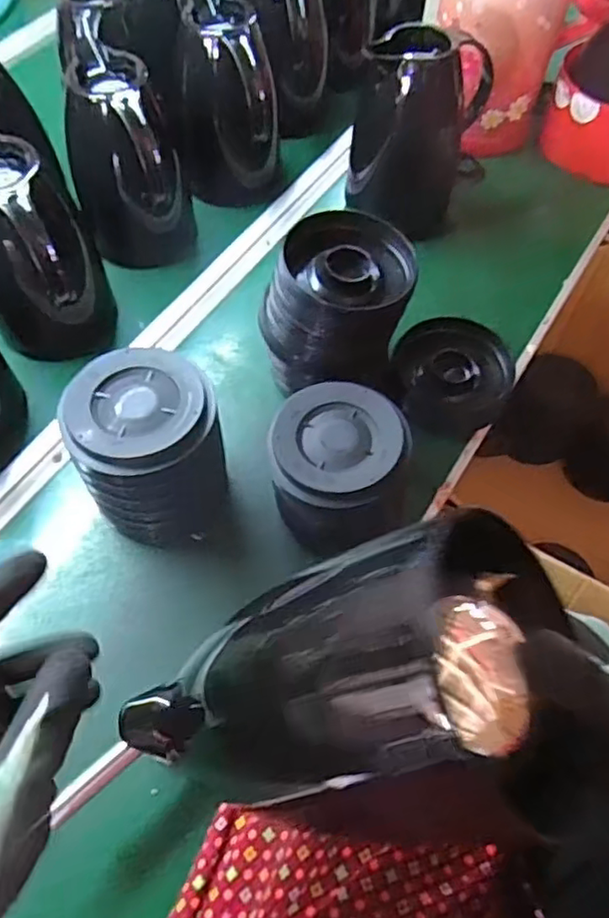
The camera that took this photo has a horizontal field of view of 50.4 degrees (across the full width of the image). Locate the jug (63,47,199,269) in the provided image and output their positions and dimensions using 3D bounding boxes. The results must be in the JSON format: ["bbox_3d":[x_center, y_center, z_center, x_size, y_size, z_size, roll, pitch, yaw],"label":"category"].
[{"bbox_3d":[-0.191,-0.317,0.718,0.121,0.201,0.156,-12,61,-8],"label":"jug"}]

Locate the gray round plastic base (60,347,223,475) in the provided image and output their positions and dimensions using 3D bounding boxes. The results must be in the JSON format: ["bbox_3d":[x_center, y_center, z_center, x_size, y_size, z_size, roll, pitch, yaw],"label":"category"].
[{"bbox_3d":[-0.133,-0.041,0.525,0.116,0.029,0.101,-9,61,-7],"label":"gray round plastic base"}]

